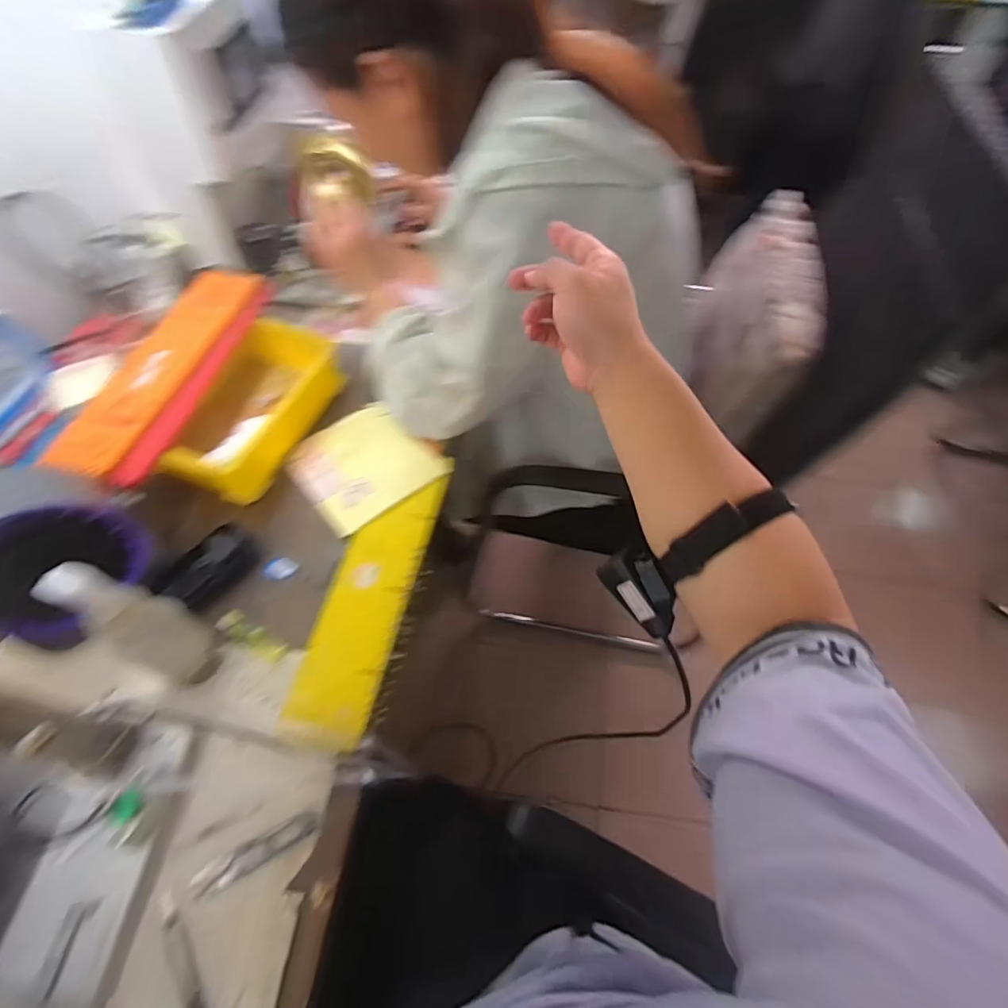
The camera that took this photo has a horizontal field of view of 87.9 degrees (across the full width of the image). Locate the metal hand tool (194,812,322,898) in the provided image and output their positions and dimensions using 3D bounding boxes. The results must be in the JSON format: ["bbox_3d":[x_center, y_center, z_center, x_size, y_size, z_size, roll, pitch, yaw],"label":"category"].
[{"bbox_3d":[-0.213,0.301,0.452,0.102,0.009,0.022,-23,61,-15],"label":"metal hand tool"}]

